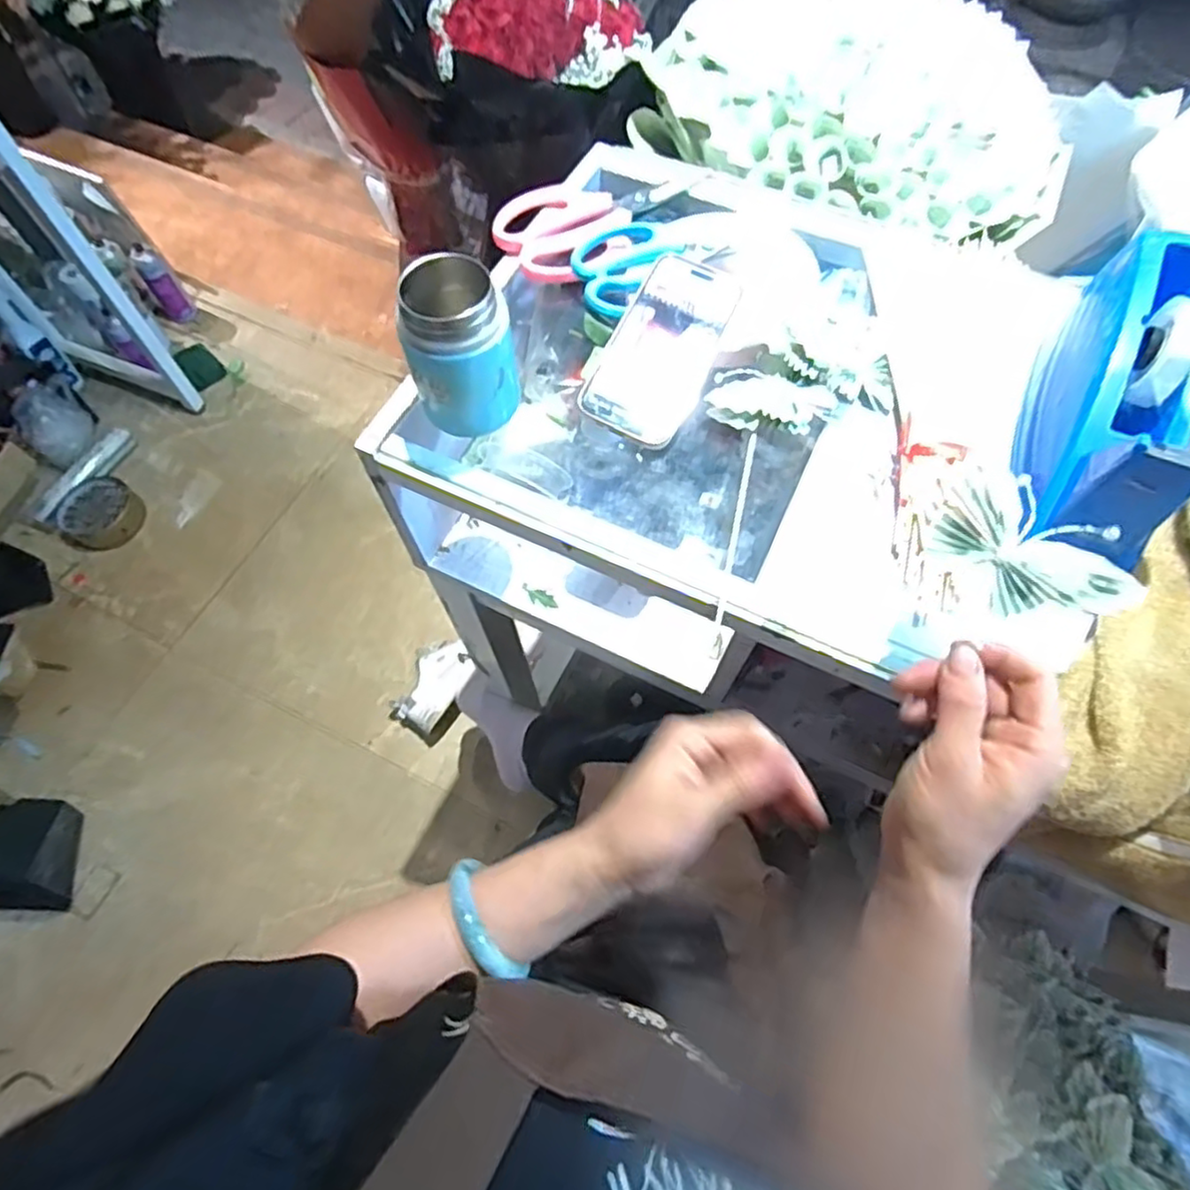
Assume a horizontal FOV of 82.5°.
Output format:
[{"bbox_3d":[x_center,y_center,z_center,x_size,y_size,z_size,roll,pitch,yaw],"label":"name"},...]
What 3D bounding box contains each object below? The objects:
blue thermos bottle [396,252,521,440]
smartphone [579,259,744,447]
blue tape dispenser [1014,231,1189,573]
[{"bbox_3d":[-0.091,-0.161,0.457,0.069,0.102,0.059,-18,66,-9],"label":"blue thermos bottle"},{"bbox_3d":[0.051,-0.181,0.499,0.075,0.013,0.147,29,82,3],"label":"smartphone"},{"bbox_3d":[0.337,-0.123,0.433,0.075,0.096,0.204,19,66,9],"label":"blue tape dispenser"}]

